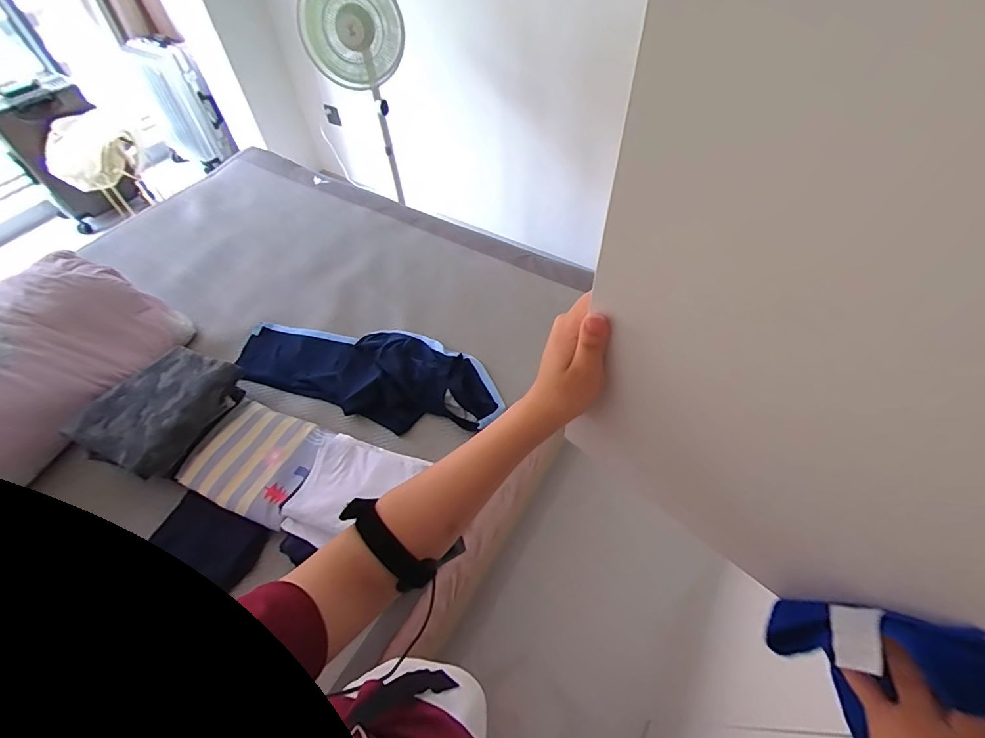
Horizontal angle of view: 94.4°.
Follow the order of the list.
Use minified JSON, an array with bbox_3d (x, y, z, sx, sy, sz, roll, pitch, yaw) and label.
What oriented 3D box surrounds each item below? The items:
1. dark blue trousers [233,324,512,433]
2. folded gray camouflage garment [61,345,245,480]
[{"bbox_3d":[-0.355,0.004,1.275,0.793,0.089,0.280,9,56,18],"label":"dark blue trousers"},{"bbox_3d":[-0.797,0.095,1.103,0.243,0.086,0.305,21,58,17],"label":"folded gray camouflage garment"}]

